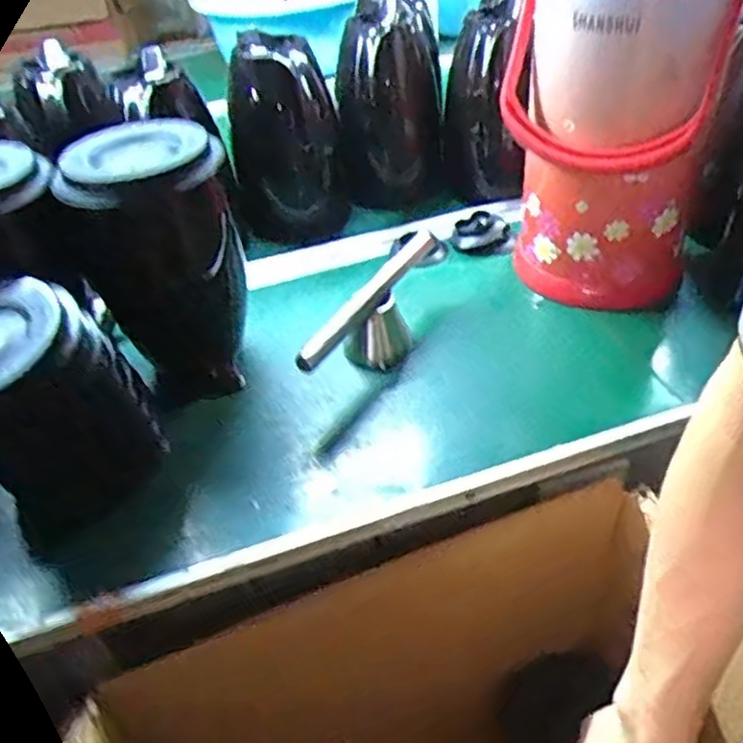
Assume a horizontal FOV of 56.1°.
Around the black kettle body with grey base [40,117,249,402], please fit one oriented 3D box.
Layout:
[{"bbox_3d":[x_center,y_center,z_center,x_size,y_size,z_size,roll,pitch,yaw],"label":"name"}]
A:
[{"bbox_3d":[-0.165,-0.081,0.571,0.119,0.210,0.122,-17,41,-12],"label":"black kettle body with grey base"}]

